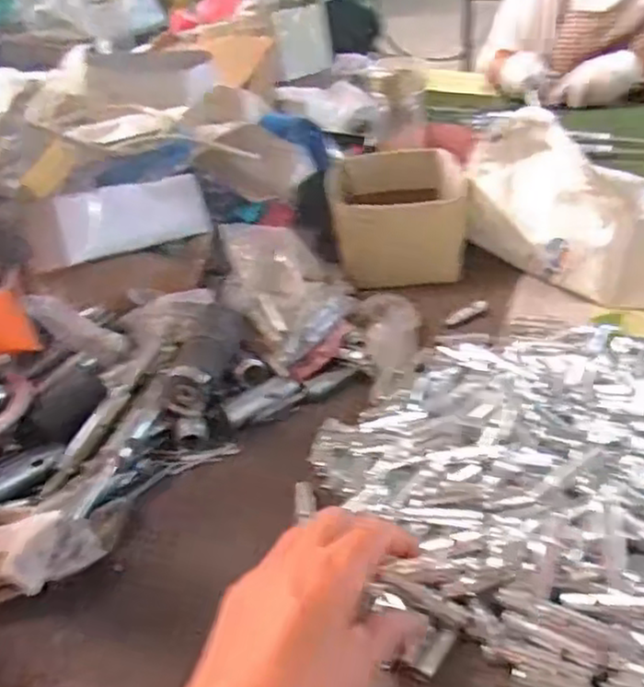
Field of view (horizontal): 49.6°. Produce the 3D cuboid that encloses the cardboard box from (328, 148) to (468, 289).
[{"bbox_3d":[0.087,-0.147,0.814,0.144,0.088,0.174,-4,34,3],"label":"cardboard box"}]

